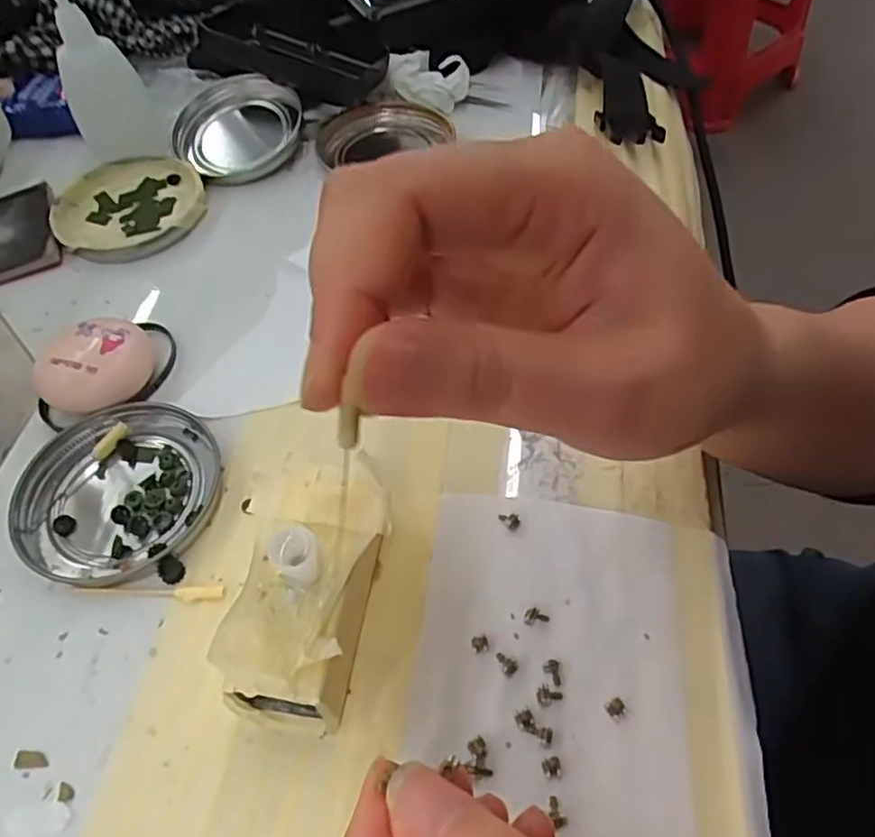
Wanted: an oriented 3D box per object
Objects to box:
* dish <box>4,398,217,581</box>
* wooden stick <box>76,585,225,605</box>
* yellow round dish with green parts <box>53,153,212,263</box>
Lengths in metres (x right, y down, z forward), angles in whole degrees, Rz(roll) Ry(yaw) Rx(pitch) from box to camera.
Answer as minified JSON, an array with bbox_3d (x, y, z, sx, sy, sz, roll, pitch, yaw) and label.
[{"bbox_3d":[-0.129,0.027,0.274,0.079,0.010,0.075,-2,54,3],"label":"dish"},{"bbox_3d":[-0.105,0.064,0.249,0.055,0.004,0.007,-1,54,3],"label":"wooden stick"},{"bbox_3d":[-0.169,-0.116,0.380,0.079,0.010,0.077,-2,54,3],"label":"yellow round dish with green parts"}]

